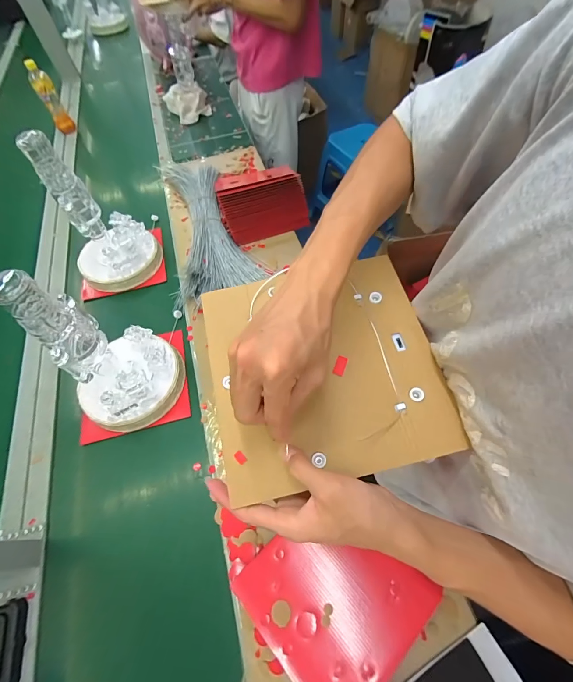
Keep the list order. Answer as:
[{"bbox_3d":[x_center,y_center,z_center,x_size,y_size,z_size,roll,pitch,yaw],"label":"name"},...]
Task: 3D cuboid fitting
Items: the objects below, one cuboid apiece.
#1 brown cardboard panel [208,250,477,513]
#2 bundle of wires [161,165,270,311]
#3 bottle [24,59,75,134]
[{"bbox_3d":[0.036,0.021,0.314,0.214,0.009,0.214,-13,66,-4],"label":"brown cardboard panel"},{"bbox_3d":[-0.232,-0.372,0.919,0.219,0.042,0.600,-12,58,-7],"label":"bundle of wires"},{"bbox_3d":[-0.891,-0.912,1.196,0.065,0.217,0.072,-37,64,-21],"label":"bottle"}]

